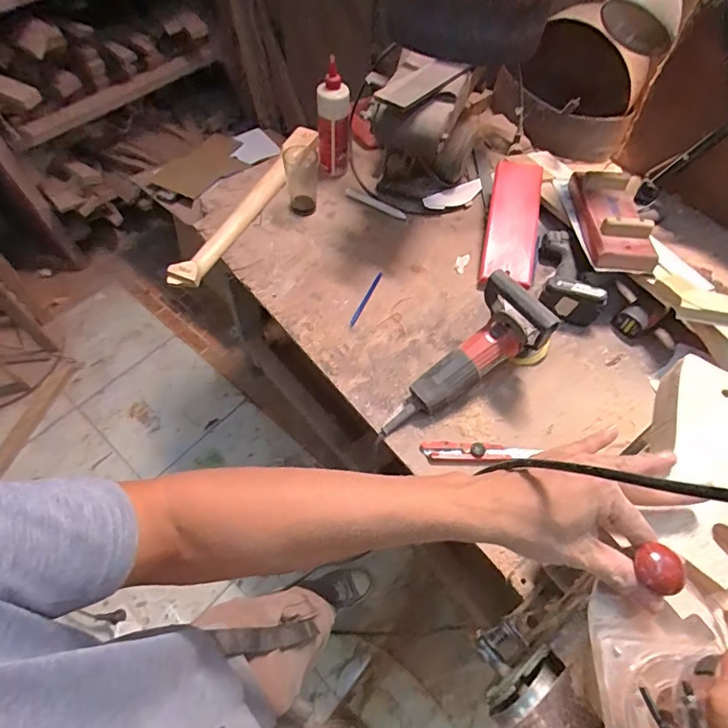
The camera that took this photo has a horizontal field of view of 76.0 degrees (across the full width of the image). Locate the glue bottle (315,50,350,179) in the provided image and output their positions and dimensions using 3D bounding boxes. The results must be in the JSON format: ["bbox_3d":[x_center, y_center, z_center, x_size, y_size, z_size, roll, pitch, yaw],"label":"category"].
[{"bbox_3d":[-0.068,-0.501,0.991,0.067,0.211,0.074,5,58,2],"label":"glue bottle"}]

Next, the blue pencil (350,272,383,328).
[{"bbox_3d":[0.005,-0.125,0.893,0.012,0.004,0.142,20,60,13],"label":"blue pencil"}]

